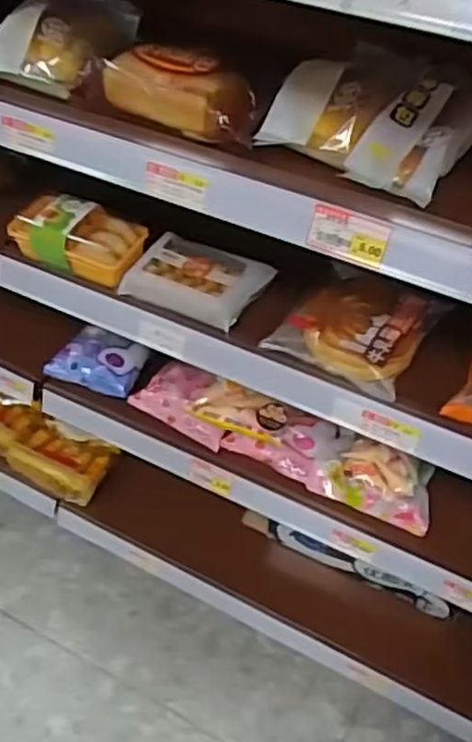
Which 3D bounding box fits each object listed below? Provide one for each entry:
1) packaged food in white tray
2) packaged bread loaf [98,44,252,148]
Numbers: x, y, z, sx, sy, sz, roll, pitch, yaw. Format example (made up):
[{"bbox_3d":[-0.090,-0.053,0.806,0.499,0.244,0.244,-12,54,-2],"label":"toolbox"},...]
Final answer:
[{"bbox_3d":[-0.042,-0.115,0.810,0.144,0.030,0.113,23,54,18],"label":"packaged food in white tray"},{"bbox_3d":[-0.046,-0.258,0.627,0.156,0.052,0.059,26,55,19],"label":"packaged bread loaf"}]

